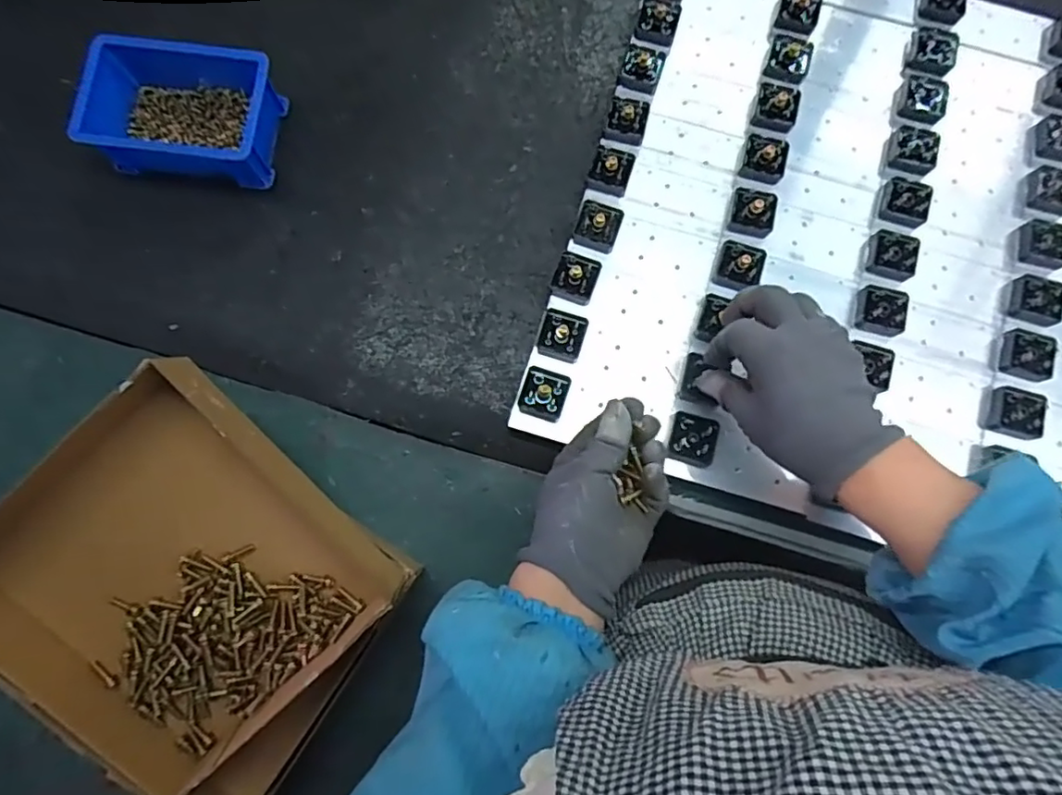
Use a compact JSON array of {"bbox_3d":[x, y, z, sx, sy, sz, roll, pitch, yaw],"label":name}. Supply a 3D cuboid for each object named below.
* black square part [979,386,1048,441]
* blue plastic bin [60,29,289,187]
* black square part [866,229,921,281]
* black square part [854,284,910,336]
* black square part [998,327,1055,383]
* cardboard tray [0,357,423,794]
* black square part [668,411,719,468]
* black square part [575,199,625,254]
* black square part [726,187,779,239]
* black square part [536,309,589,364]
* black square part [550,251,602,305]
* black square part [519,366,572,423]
[{"bbox_3d":[0.383,0.013,0.463,0.040,0.012,0.039,17,79,5],"label":"black square part"},{"bbox_3d":[-0.293,-0.245,0.505,0.161,0.058,0.116,3,78,2],"label":"blue plastic bin"},{"bbox_3d":[0.299,-0.118,0.485,0.035,0.016,0.039,15,79,4],"label":"black square part"},{"bbox_3d":[0.286,-0.072,0.478,0.039,0.014,0.043,7,79,3],"label":"black square part"},{"bbox_3d":[0.399,-0.036,0.471,0.036,0.012,0.043,12,79,4],"label":"black square part"},{"bbox_3d":[-0.232,0.140,0.396,0.236,0.058,0.254,-45,100,4],"label":"cardboard tray"},{"bbox_3d":[0.125,0.032,0.448,0.036,0.007,0.037,17,83,2],"label":"black square part"},{"bbox_3d":[0.057,-0.143,0.484,0.035,0.020,0.042,16,79,5],"label":"black square part"},{"bbox_3d":[0.185,-0.156,0.489,0.036,0.019,0.044,7,79,3],"label":"black square part"},{"bbox_3d":[0.025,-0.049,0.470,0.035,0.018,0.036,14,79,4],"label":"black square part"},{"bbox_3d":[0.037,-0.099,0.477,0.035,0.018,0.039,17,79,5],"label":"black square part"},{"bbox_3d":[0.011,-0.004,0.457,0.034,0.021,0.039,15,79,4],"label":"black square part"}]

